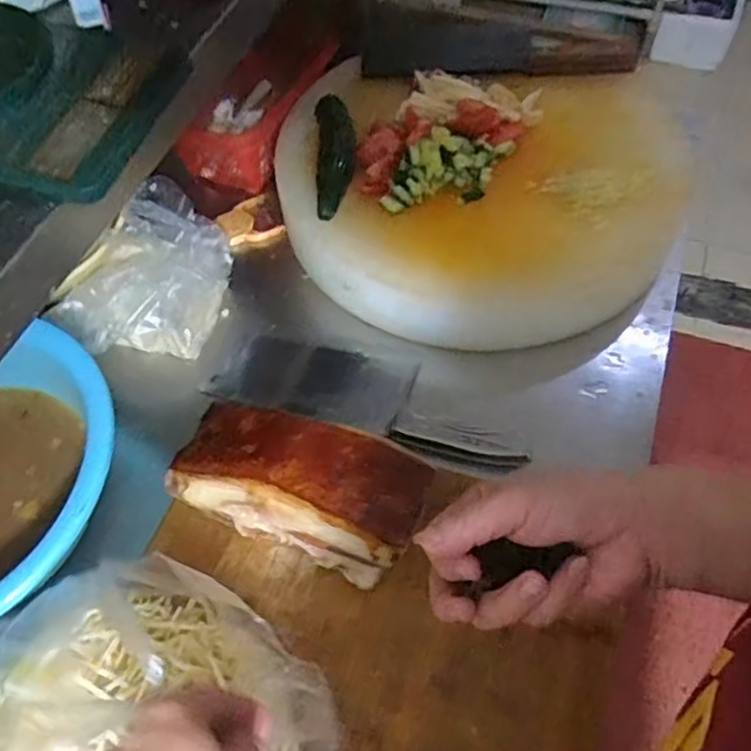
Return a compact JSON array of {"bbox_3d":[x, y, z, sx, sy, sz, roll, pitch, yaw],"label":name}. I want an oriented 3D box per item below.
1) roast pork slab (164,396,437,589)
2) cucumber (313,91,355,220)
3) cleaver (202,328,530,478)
[{"bbox_3d":[-0.051,0.082,0.490,0.168,0.090,0.087,17,60,14],"label":"roast pork slab"},{"bbox_3d":[-0.040,-0.212,0.635,0.040,0.023,0.134,0,70,3],"label":"cucumber"},{"bbox_3d":[-0.010,0.014,0.597,0.287,0.031,0.089,18,60,14],"label":"cleaver"}]

